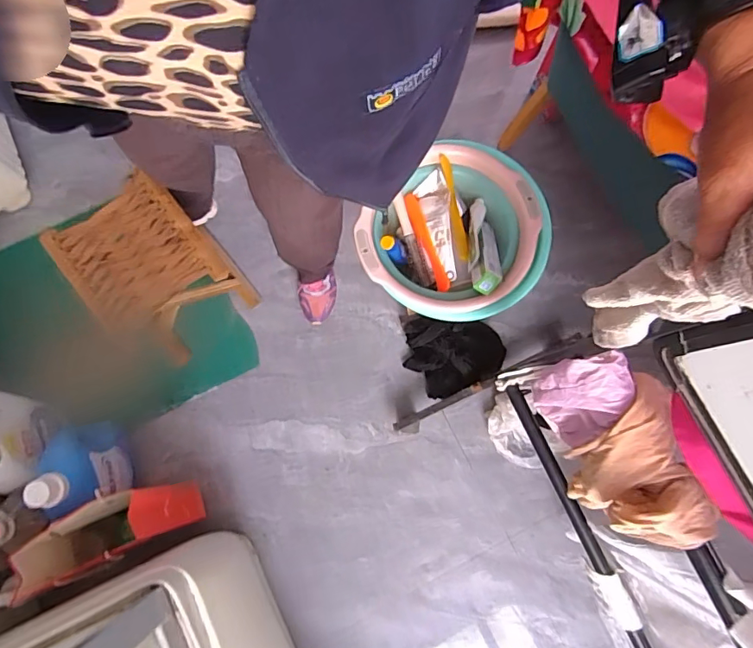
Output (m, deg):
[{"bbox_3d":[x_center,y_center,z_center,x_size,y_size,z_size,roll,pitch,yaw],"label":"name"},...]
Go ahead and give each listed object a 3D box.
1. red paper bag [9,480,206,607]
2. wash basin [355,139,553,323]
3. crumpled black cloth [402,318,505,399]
[{"bbox_3d":[-0.534,0.416,0.986,0.241,0.289,0.113,-25,80,-3],"label":"red paper bag"},{"bbox_3d":[0.163,-0.167,0.964,0.328,0.102,0.345,0,80,1],"label":"wash basin"},{"bbox_3d":[0.196,0.083,1.182,0.249,0.098,0.180,-3,80,1],"label":"crumpled black cloth"}]

